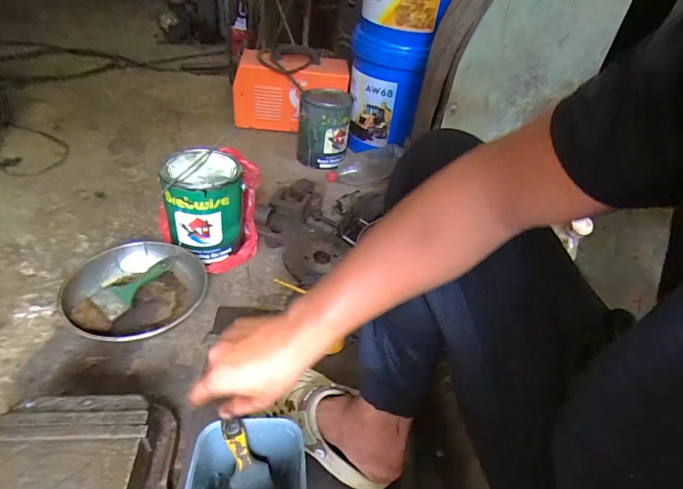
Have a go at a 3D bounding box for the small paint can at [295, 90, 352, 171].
[{"bbox_3d":[-0.058,-0.382,1.273,0.161,0.231,0.147,7,38,-5],"label":"small paint can"}]

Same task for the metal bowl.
[{"bbox_3d":[-0.406,0.090,0.760,0.236,0.058,0.243,4,37,-3],"label":"metal bowl"}]

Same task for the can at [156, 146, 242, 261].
[{"bbox_3d":[-0.303,-0.088,0.877,0.153,0.184,0.168,7,38,-5],"label":"can"}]

